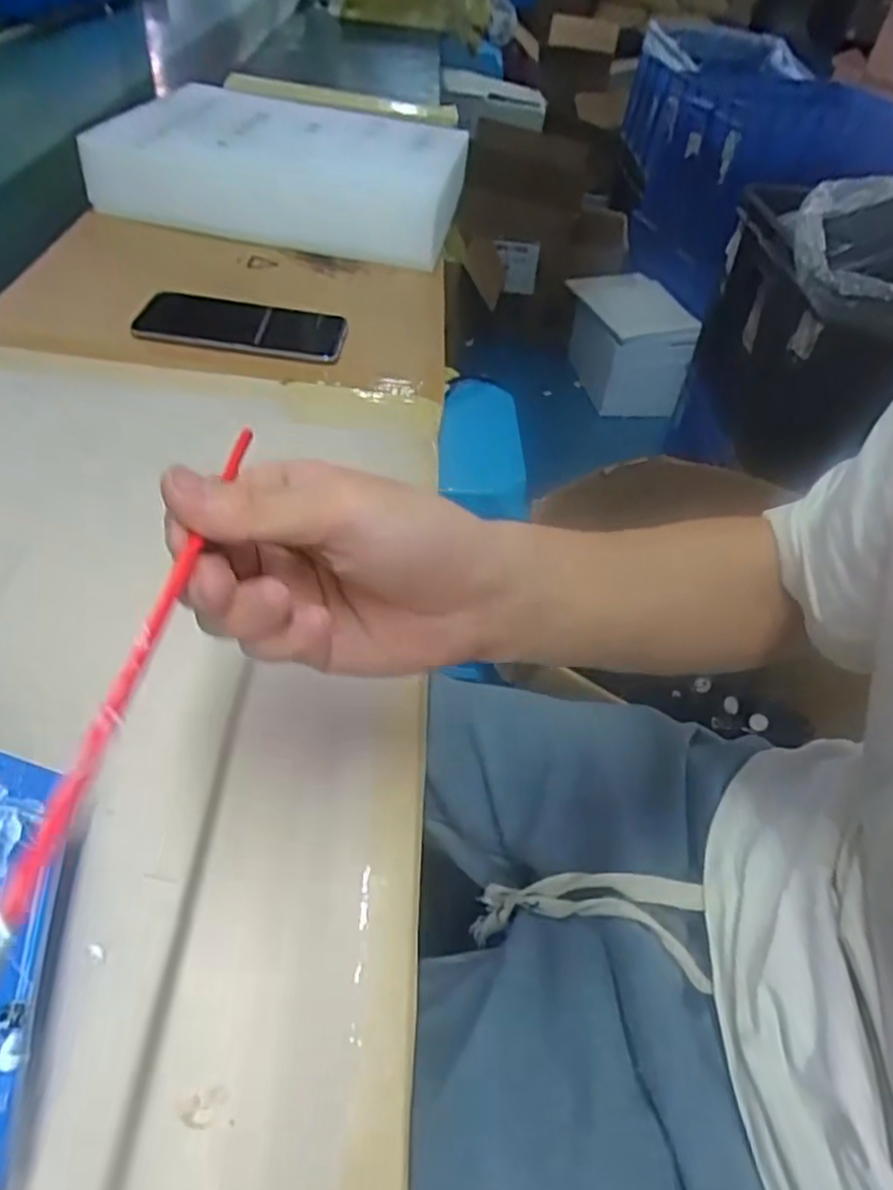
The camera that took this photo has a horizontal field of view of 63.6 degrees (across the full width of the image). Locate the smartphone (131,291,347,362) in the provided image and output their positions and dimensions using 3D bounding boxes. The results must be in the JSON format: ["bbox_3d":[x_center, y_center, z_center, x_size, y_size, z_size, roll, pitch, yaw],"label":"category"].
[{"bbox_3d":[-0.159,-0.211,0.565,0.152,0.012,0.082,4,45,-4],"label":"smartphone"}]

